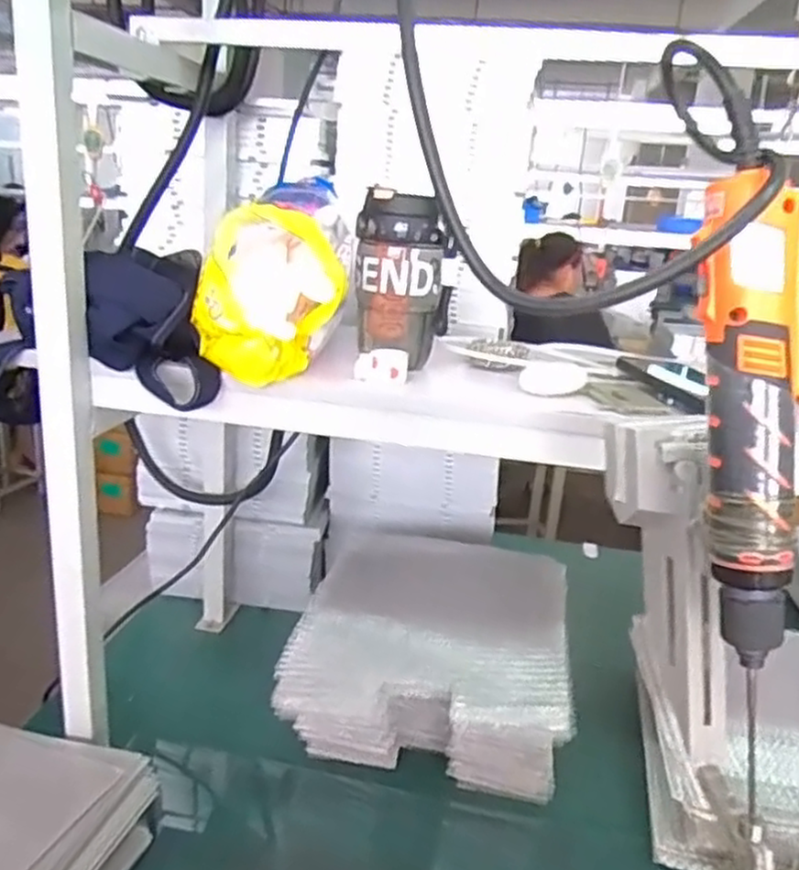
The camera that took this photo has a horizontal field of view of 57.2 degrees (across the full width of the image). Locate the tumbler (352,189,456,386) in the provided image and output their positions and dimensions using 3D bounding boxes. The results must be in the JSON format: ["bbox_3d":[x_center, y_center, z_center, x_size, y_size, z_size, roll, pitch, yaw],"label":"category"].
[{"bbox_3d":[-0.001,-0.133,0.663,0.085,0.158,0.079,4,18,-1],"label":"tumbler"}]

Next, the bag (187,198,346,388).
[{"bbox_3d":[-0.111,-0.119,0.623,0.106,0.134,0.096,-5,20,-27],"label":"bag"}]

